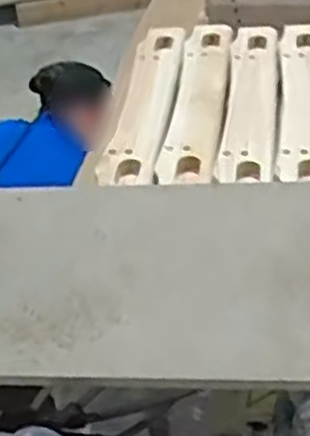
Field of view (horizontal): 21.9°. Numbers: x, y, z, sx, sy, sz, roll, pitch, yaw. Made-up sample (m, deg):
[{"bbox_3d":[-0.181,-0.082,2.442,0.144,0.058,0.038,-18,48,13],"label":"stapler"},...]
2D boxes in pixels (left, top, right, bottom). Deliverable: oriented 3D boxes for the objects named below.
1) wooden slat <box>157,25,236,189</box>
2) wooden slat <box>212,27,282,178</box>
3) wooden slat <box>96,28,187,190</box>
[{"bbox_3d":[0.063,-0.189,1.143,0.074,0.015,0.448,0,37,8],"label":"wooden slat"},{"bbox_3d":[0.134,-0.167,1.115,0.074,0.038,0.441,1,37,9],"label":"wooden slat"},{"bbox_3d":[-0.008,-0.176,1.161,0.076,0.034,0.431,0,37,8],"label":"wooden slat"}]

